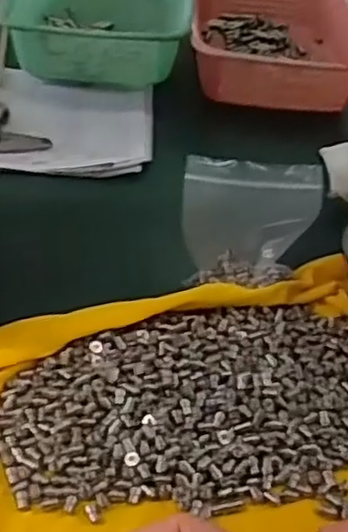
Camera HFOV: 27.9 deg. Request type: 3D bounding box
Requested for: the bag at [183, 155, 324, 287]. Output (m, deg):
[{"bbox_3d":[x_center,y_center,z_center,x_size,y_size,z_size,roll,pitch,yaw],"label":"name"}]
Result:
[{"bbox_3d":[0.054,-0.031,0.524,0.094,0.092,0.032,2,41,-5],"label":"bag"}]

